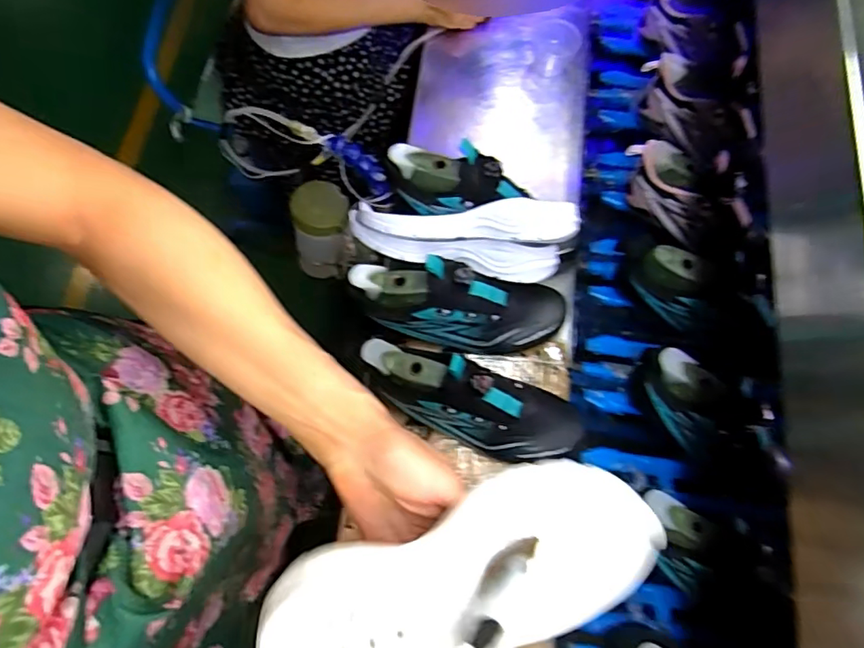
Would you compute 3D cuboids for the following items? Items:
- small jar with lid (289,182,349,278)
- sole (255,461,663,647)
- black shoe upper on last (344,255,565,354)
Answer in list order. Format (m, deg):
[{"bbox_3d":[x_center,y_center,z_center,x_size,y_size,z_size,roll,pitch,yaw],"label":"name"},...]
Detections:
[{"bbox_3d":[-0.149,-0.127,0.735,0.079,0.123,0.080,-8,71,-5],"label":"small jar with lid"},{"bbox_3d":[0.014,0.146,0.307,0.220,0.028,0.085,-22,72,3],"label":"sole"},{"bbox_3d":[0.033,-0.022,0.581,0.238,0.100,0.075,9,70,-12],"label":"black shoe upper on last"}]

